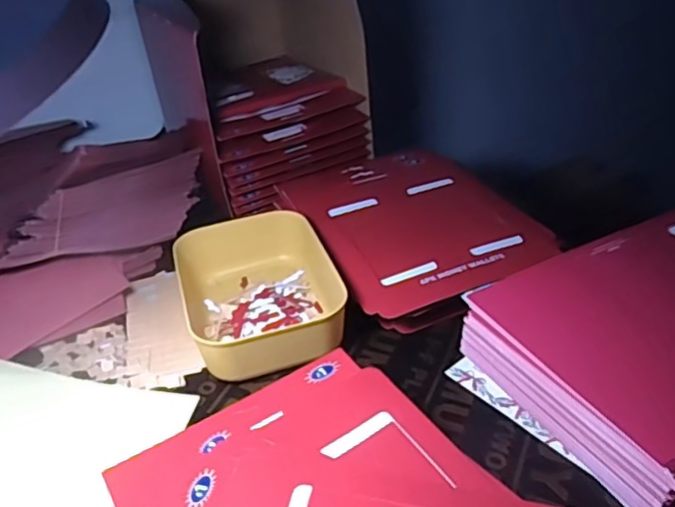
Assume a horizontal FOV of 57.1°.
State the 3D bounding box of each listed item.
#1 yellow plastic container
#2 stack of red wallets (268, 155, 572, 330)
[{"bbox_3d":[-0.072,0.040,0.609,0.143,0.063,0.207,-16,36,-14],"label":"yellow plastic container"},{"bbox_3d":[0.077,-0.026,0.679,0.216,0.048,0.284,-19,37,-18],"label":"stack of red wallets"}]

